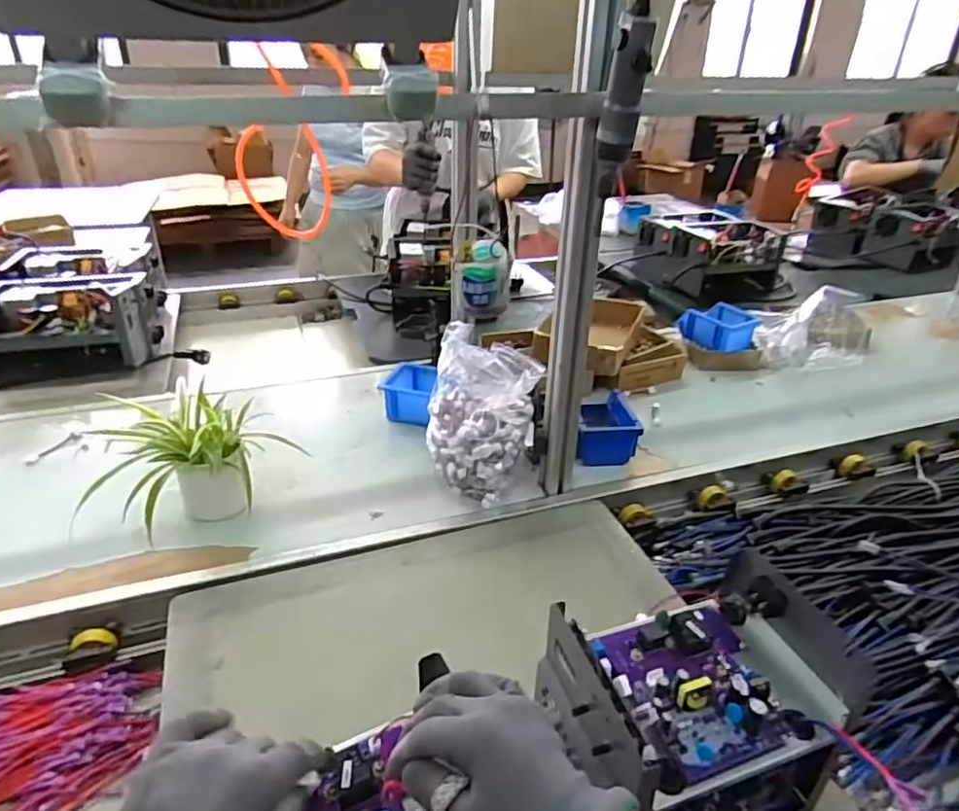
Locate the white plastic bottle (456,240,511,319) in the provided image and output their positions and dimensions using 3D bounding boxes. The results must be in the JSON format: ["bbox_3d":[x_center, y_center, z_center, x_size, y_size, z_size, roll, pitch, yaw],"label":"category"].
[{"bbox_3d":[0.004,-0.148,0.735,0.063,0.076,0.059,2,30,1],"label":"white plastic bottle"}]

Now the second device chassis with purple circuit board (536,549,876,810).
[{"bbox_3d":[0.182,0.254,0.537,0.225,0.149,0.160,-9,32,-18],"label":"second device chassis with purple circuit board"}]

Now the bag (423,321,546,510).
[{"bbox_3d":[-0.003,0.023,0.943,0.156,0.202,0.144,12,32,18],"label":"bag"}]

